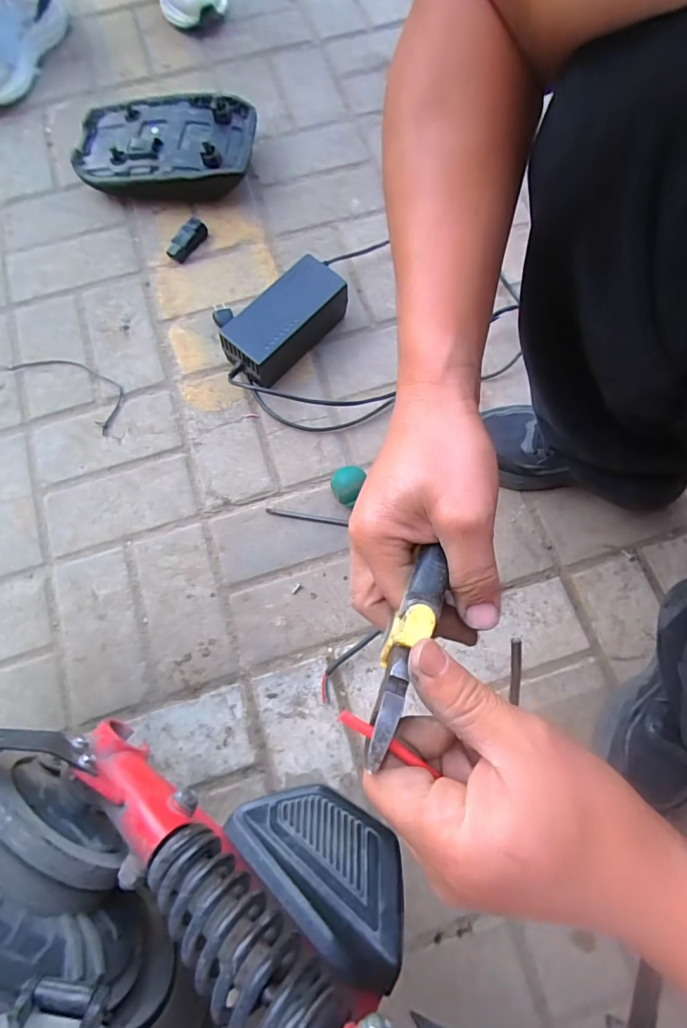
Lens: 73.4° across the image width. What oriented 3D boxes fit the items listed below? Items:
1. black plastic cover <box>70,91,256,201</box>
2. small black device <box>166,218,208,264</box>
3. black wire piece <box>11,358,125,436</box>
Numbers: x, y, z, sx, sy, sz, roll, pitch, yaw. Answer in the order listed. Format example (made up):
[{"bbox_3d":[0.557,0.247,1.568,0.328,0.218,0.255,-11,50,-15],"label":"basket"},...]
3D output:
[{"bbox_3d":[-0.272,-0.568,0.714,0.276,0.063,0.163,2,76,1],"label":"black plastic cover"},{"bbox_3d":[-0.234,-0.410,0.689,0.031,0.023,0.070,36,79,9],"label":"small black device"},{"bbox_3d":[-0.377,-0.179,0.634,0.181,0.004,0.069,31,78,8],"label":"black wire piece"}]

